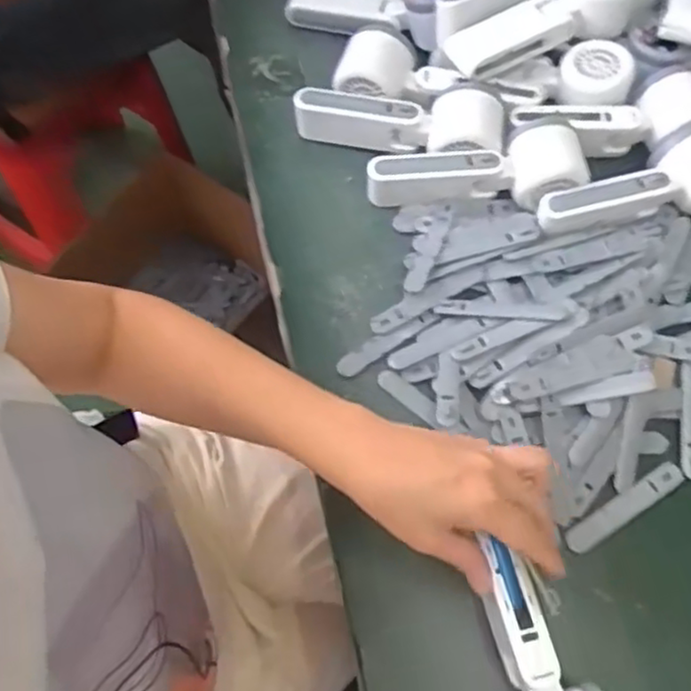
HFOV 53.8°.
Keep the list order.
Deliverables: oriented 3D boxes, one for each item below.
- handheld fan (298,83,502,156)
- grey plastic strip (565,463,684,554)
[{"bbox_3d":[0.043,-0.185,0.548,0.165,0.051,0.054,14,68,4],"label":"handheld fan"},{"bbox_3d":[0.189,0.109,0.459,0.095,0.004,0.017,-29,72,-12],"label":"grey plastic strip"}]

